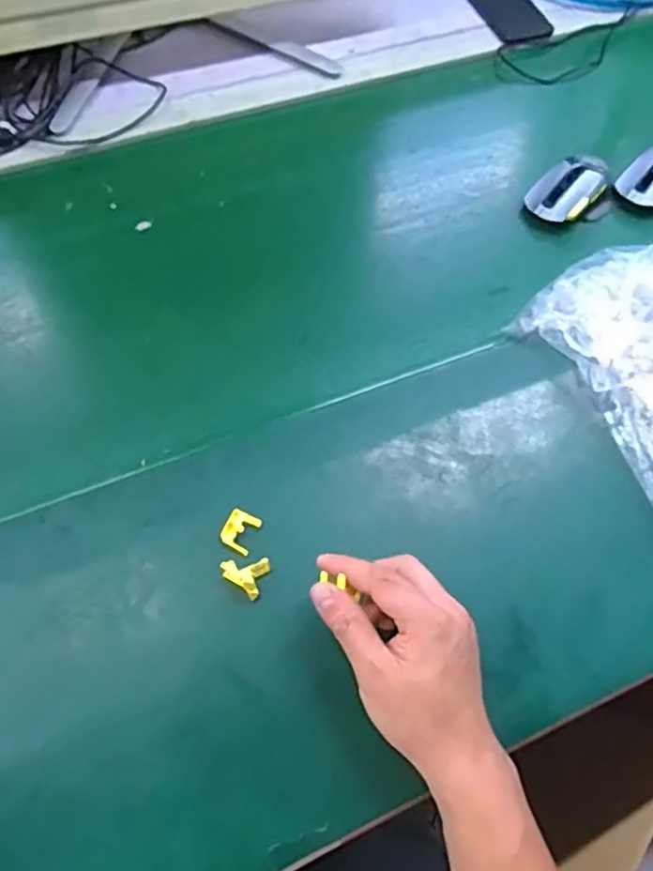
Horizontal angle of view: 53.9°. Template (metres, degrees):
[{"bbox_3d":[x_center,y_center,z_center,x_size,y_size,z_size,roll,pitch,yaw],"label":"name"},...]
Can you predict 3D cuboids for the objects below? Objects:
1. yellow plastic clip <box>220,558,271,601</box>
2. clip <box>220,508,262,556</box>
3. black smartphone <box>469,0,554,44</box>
[{"bbox_3d":[-0.063,0.104,0.490,0.034,0.015,0.030,25,64,9],"label":"yellow plastic clip"},{"bbox_3d":[-0.068,0.076,0.505,0.025,0.010,0.030,25,64,9],"label":"clip"},{"bbox_3d":[0.241,-0.591,0.880,0.078,0.007,0.168,-18,66,-12],"label":"black smartphone"}]

